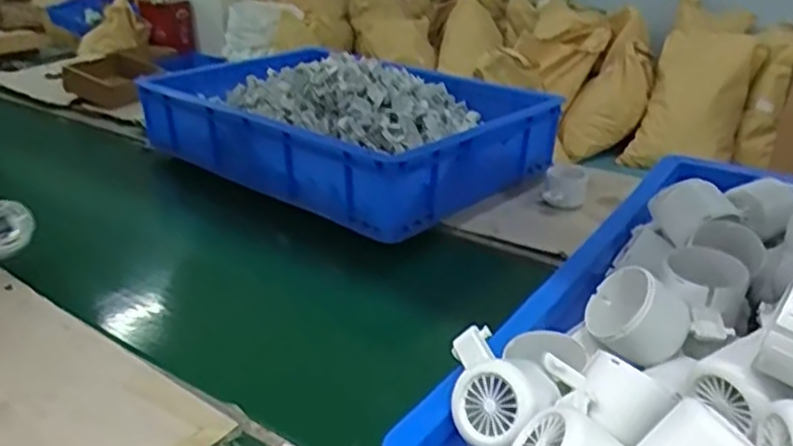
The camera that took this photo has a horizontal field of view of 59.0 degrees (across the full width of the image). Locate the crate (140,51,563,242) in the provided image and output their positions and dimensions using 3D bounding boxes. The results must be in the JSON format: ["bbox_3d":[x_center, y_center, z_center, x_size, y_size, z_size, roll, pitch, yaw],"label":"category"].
[{"bbox_3d":[-0.077,-0.173,1.104,0.551,0.136,0.462,21,33,35],"label":"crate"}]

